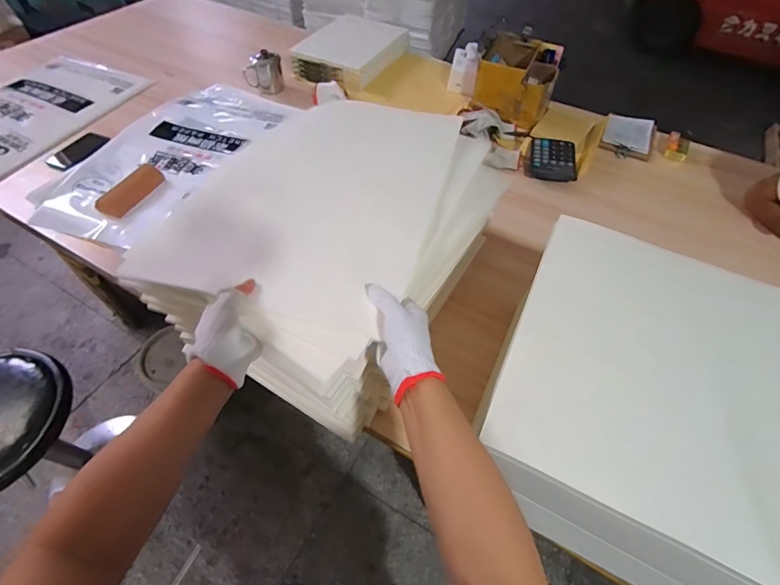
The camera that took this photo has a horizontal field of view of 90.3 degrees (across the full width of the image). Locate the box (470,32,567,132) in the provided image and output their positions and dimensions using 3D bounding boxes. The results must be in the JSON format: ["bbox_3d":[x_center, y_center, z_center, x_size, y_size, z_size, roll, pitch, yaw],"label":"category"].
[{"bbox_3d":[0.385,-0.645,1.169,0.226,0.127,0.231,18,56,10],"label":"box"}]

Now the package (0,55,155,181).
[{"bbox_3d":[-1.025,-0.512,1.089,0.359,0.044,0.618,18,56,10],"label":"package"}]

